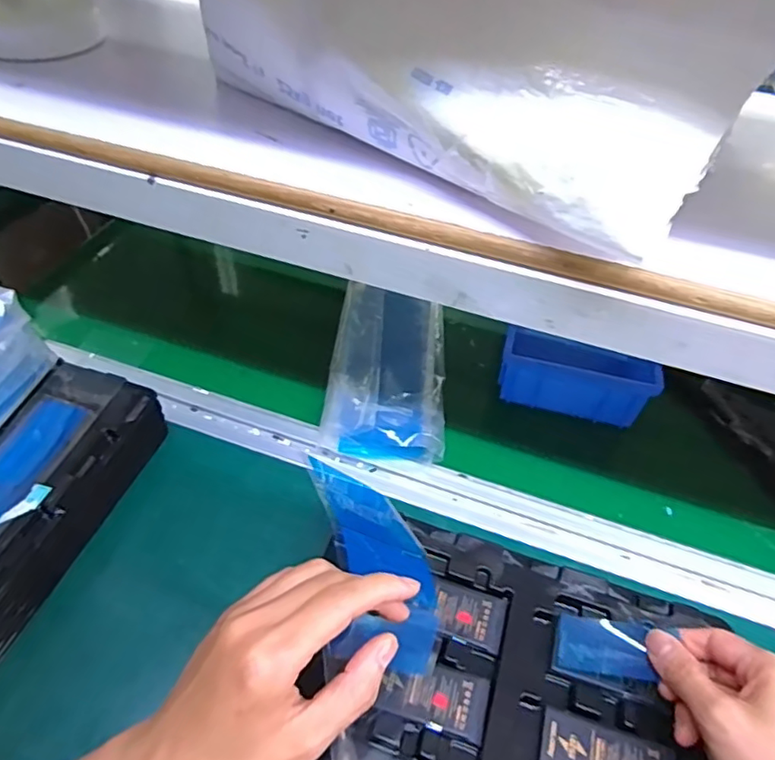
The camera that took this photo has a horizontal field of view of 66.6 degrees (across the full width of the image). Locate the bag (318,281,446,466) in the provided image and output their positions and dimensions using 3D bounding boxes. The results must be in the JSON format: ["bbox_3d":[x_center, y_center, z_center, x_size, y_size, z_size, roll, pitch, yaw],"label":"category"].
[{"bbox_3d":[0.002,-0.016,0.568,0.108,0.036,0.213,5,48,3],"label":"bag"}]

